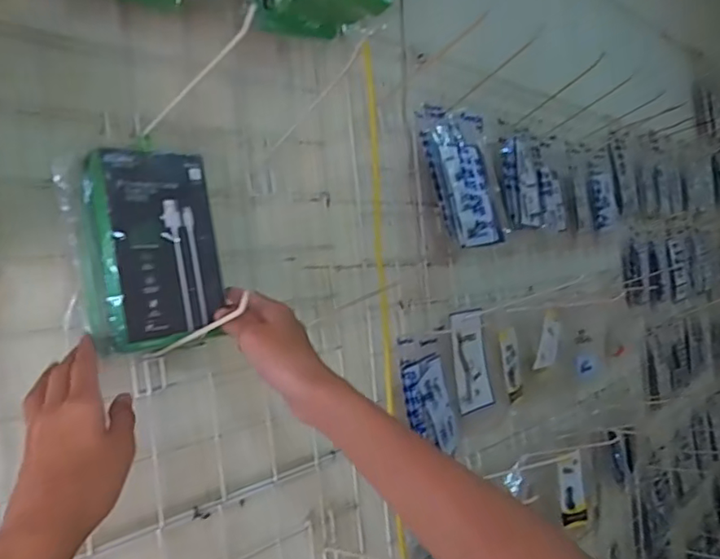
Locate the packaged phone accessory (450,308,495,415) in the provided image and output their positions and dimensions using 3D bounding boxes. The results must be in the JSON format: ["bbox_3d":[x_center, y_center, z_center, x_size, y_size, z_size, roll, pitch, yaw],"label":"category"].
[{"bbox_3d":[0.158,0.115,0.795,0.079,0.138,0.007,-9,0,-42],"label":"packaged phone accessory"}]

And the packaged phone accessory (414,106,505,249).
[{"bbox_3d":[0.141,-0.139,0.755,0.106,0.192,0.024,-8,-8,-33],"label":"packaged phone accessory"}]

